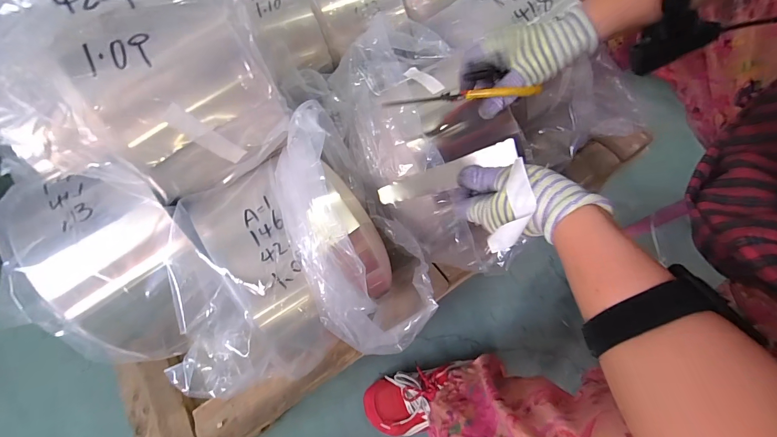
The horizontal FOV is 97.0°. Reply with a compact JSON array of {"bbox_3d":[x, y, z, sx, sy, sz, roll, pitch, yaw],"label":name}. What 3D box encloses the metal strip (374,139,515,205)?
[{"bbox_3d":[0.060,-0.046,0.353,0.143,0.019,0.027,-21,65,2],"label":"metal strip"}]

